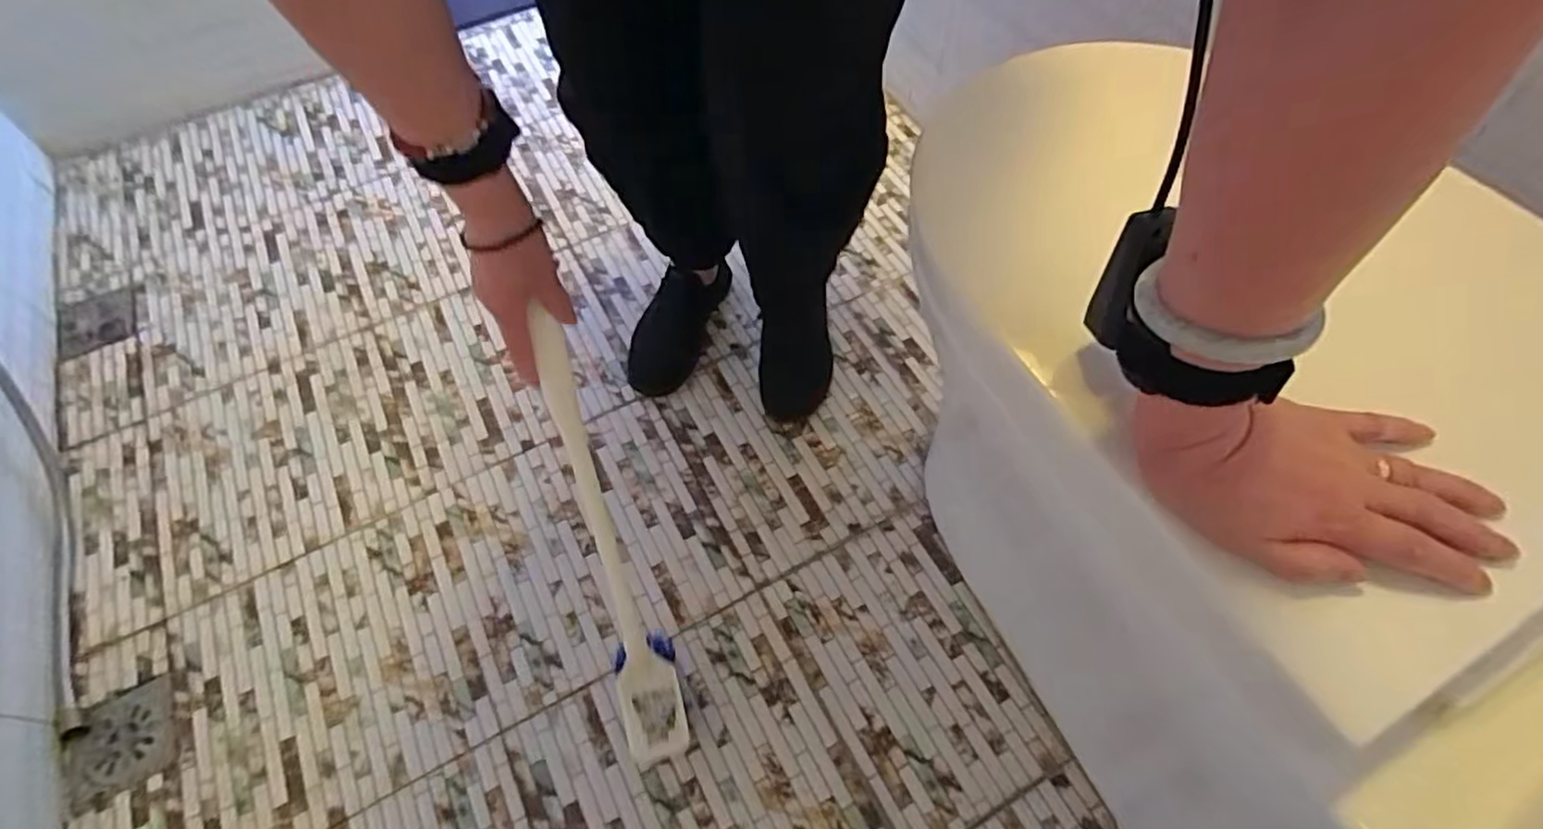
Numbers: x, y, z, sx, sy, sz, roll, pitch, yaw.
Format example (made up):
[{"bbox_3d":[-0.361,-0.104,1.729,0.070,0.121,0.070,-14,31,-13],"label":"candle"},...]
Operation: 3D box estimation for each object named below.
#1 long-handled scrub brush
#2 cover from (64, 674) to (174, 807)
[{"bbox_3d":[-0.150,0.121,0.642,0.055,0.429,0.072,-12,19,-6],"label":"long-handled scrub brush"},{"bbox_3d":[-0.688,0.344,0.739,0.099,0.010,0.104,-27,63,-13],"label":"cover"}]

